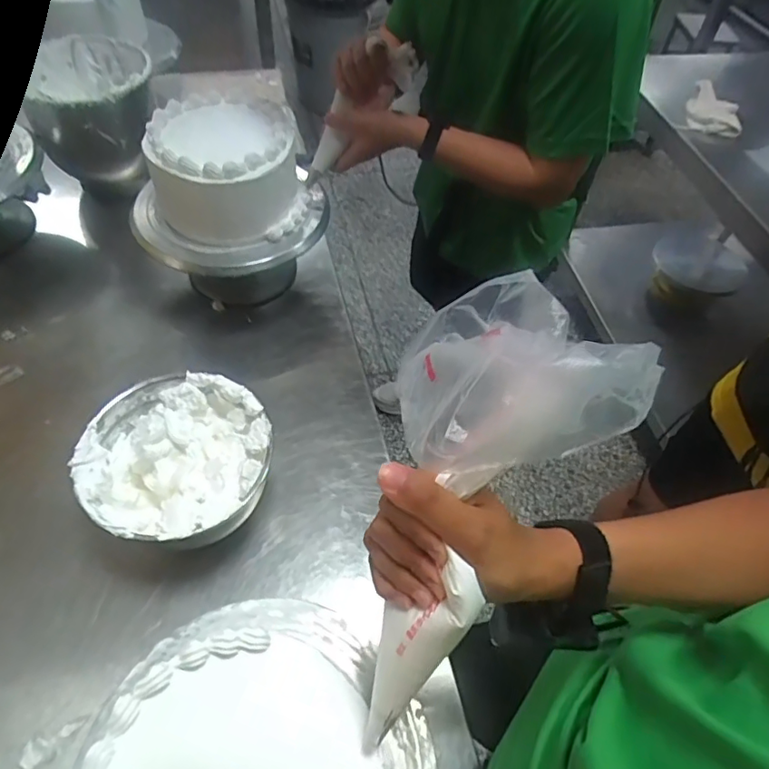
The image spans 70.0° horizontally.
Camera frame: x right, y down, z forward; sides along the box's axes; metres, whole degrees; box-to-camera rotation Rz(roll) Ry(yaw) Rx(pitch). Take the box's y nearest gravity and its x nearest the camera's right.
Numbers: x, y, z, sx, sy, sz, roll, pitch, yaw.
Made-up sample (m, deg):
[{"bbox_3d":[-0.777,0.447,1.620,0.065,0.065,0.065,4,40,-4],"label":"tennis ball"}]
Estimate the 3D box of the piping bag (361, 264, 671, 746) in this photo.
[{"bbox_3d":[0.046,0.091,0.296,0.113,0.285,0.098,15,17,6],"label":"piping bag"}]

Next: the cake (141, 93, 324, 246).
[{"bbox_3d":[-0.215,-0.306,0.788,0.220,0.119,0.189,-6,55,-9],"label":"cake"}]

